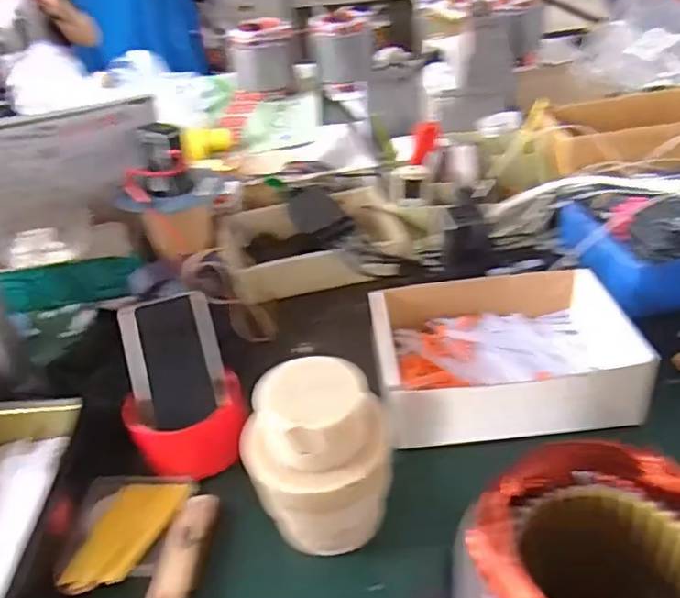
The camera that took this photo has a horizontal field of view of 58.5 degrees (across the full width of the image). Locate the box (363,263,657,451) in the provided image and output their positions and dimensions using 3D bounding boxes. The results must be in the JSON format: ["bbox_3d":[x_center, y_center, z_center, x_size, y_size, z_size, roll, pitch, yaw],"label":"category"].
[{"bbox_3d":[0.165,0.048,0.635,0.247,0.061,0.196,-8,36,-1],"label":"box"}]

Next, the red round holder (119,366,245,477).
[{"bbox_3d":[-0.145,0.132,0.596,0.111,0.056,0.082,-17,37,-13],"label":"red round holder"}]

